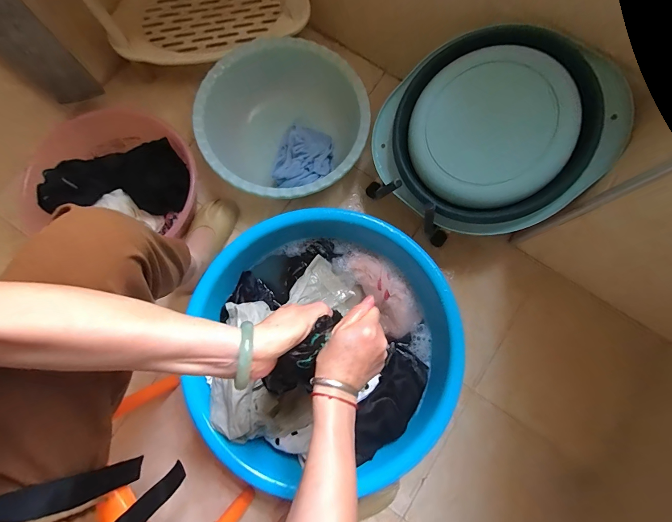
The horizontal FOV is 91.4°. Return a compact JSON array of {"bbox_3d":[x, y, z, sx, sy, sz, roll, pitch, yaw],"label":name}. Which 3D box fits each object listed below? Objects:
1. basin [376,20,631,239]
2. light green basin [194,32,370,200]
[{"bbox_3d":[0.263,-0.228,0.589,0.379,0.101,0.379,3,97,23],"label":"basin"},{"bbox_3d":[-0.114,-0.310,0.781,0.359,0.142,0.372,0,78,-1],"label":"light green basin"}]

